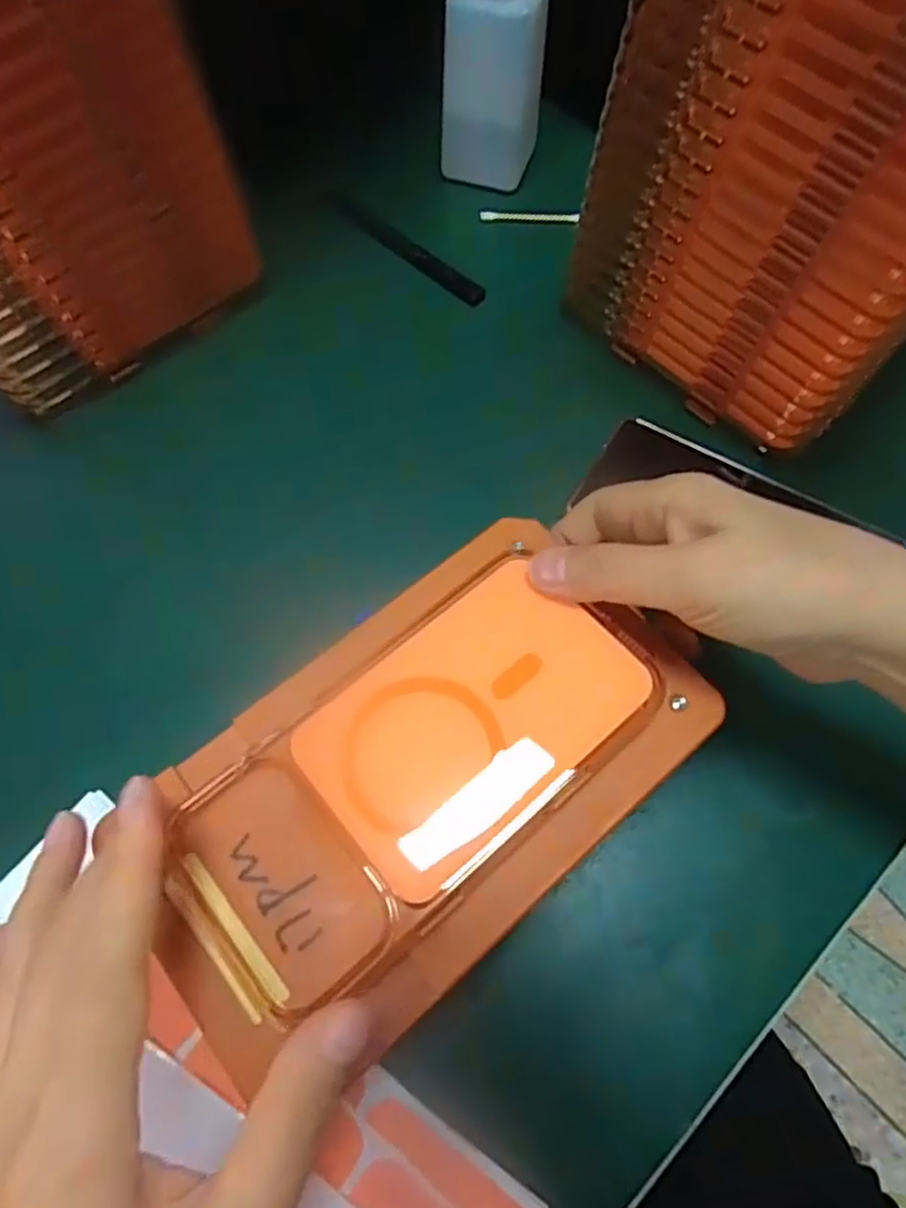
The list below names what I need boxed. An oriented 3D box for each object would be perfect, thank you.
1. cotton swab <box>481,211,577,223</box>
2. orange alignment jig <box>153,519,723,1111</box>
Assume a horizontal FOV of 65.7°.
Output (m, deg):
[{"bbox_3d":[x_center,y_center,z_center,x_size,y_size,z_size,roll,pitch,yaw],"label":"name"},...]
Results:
[{"bbox_3d":[0.048,-0.248,0.450,0.066,0.004,0.008,13,66,19],"label":"cotton swab"},{"bbox_3d":[-0.011,0.055,0.238,0.195,0.021,0.112,-38,72,-17],"label":"orange alignment jig"}]

